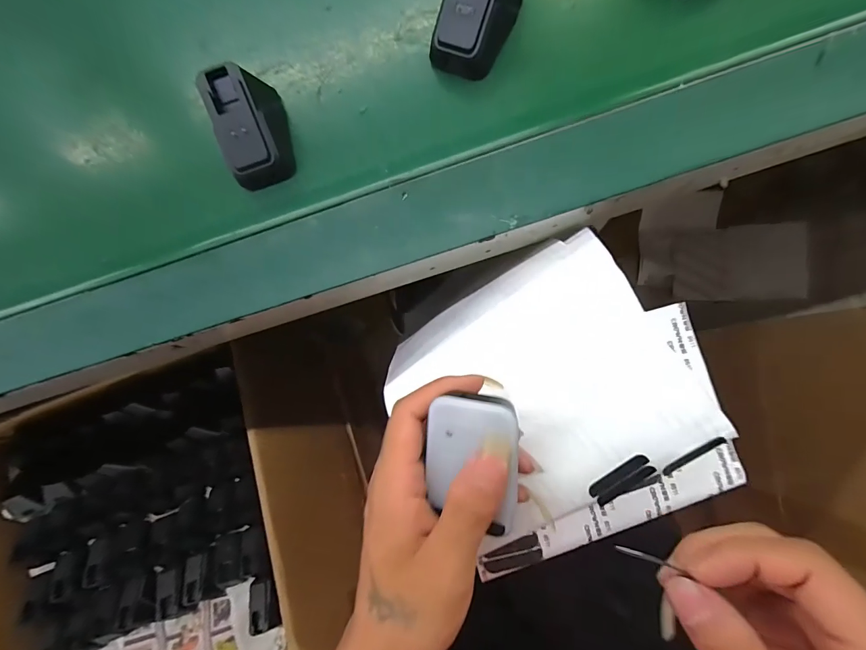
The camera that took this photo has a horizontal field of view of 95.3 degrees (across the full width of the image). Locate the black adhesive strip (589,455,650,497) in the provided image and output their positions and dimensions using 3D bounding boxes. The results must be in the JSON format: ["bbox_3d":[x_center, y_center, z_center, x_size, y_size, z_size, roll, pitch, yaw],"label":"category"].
[{"bbox_3d":[0.105,0.086,0.225,0.038,0.004,0.008,-38,93,9],"label":"black adhesive strip"}]

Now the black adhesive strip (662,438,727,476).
[{"bbox_3d":[0.147,0.073,0.222,0.037,0.006,0.005,-35,81,3],"label":"black adhesive strip"}]

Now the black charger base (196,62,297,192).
[{"bbox_3d":[-0.121,-0.130,0.258,0.039,0.040,0.064,-16,82,6],"label":"black charger base"}]

